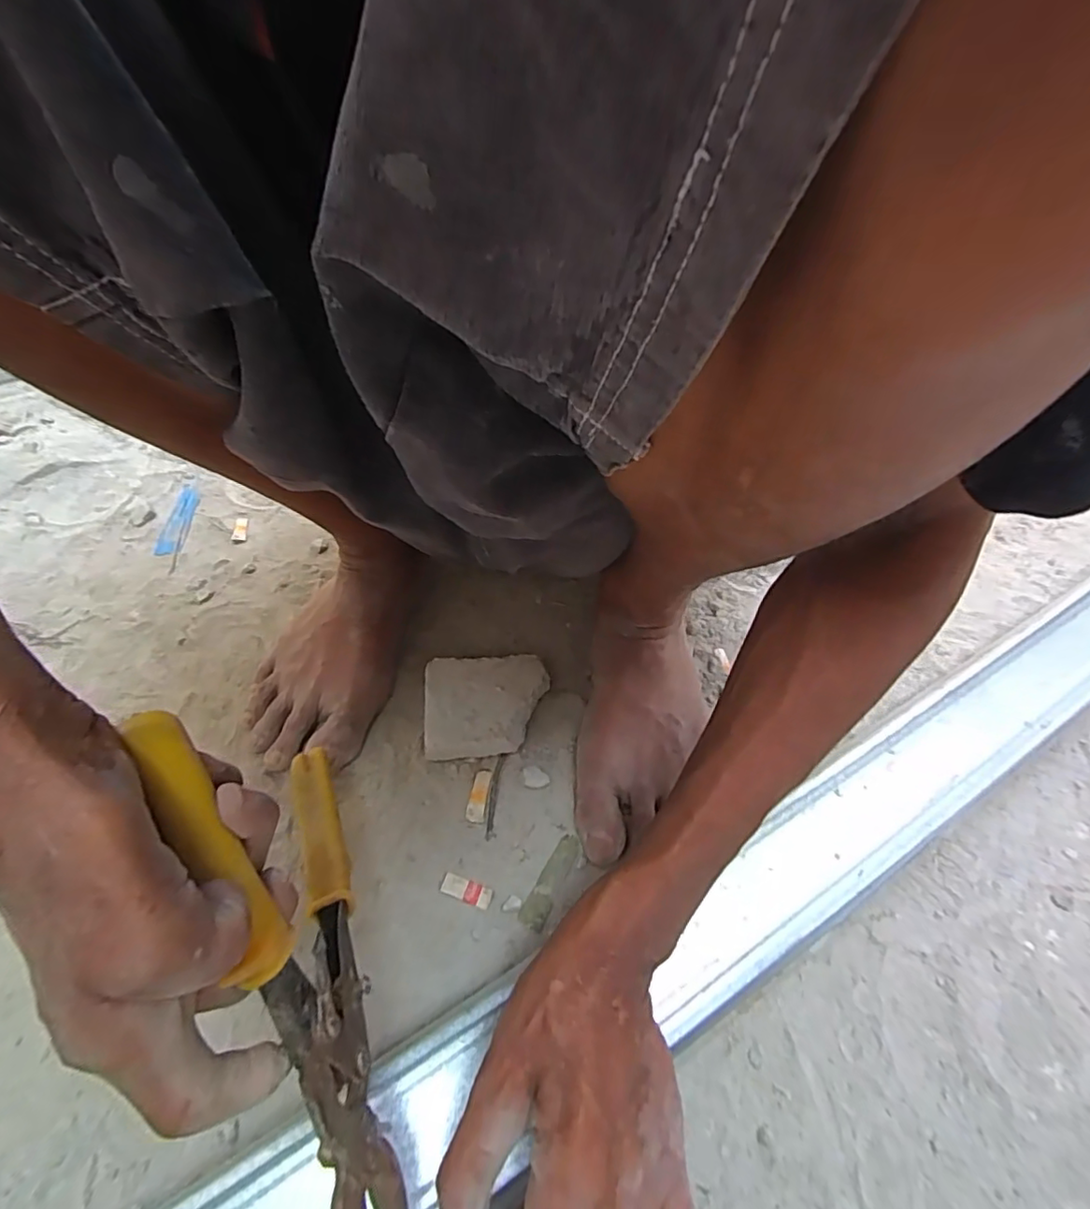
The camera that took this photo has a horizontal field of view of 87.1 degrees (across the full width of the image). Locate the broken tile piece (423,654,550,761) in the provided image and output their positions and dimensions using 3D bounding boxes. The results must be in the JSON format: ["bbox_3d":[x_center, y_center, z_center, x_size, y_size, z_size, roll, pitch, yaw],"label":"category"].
[{"bbox_3d":[-0.043,0.076,0.419,0.088,0.023,0.080,-1,49,-4],"label":"broken tile piece"}]

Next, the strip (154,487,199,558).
[{"bbox_3d":[-0.350,-0.080,0.549,0.021,0.004,0.090,-3,49,-6],"label":"strip"}]

